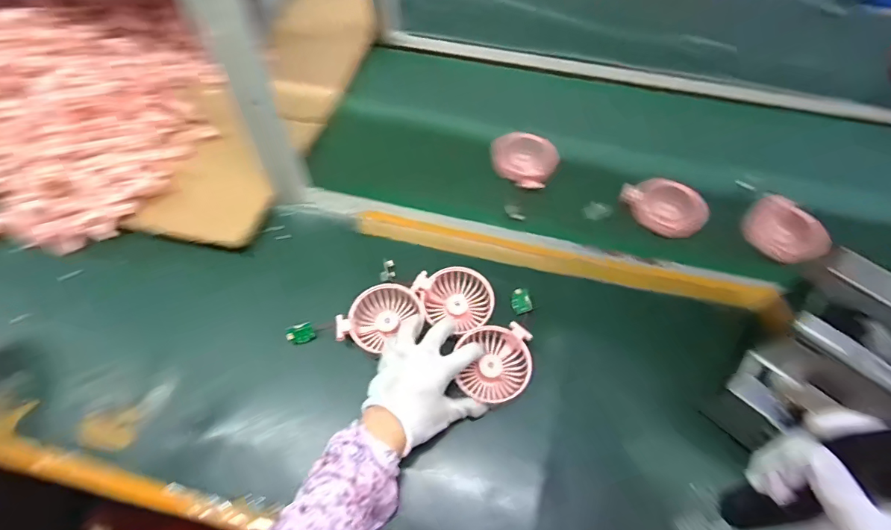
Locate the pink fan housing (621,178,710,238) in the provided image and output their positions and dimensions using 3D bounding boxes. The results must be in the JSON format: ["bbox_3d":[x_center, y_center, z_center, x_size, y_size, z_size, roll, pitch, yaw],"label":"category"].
[{"bbox_3d":[0.326,-0.088,0.648,0.064,0.054,0.111,-31,65,-20],"label":"pink fan housing"}]

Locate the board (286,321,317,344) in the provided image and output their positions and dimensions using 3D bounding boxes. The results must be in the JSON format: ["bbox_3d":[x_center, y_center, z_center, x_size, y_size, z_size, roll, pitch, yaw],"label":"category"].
[{"bbox_3d":[-0.180,0.086,0.547,0.031,0.004,0.026,-23,102,-20],"label":"board"}]

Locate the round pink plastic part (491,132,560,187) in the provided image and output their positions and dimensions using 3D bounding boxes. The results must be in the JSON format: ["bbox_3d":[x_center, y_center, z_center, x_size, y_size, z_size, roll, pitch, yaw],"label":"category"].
[{"bbox_3d":[0.119,-0.163,0.670,0.095,0.045,0.072,27,61,13],"label":"round pink plastic part"}]

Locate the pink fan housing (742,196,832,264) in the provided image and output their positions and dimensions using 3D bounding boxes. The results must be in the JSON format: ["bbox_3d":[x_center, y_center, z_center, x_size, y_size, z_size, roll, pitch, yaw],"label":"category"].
[{"bbox_3d":[0.481,-0.048,0.624,0.067,0.044,0.100,-27,64,-18],"label":"pink fan housing"}]

